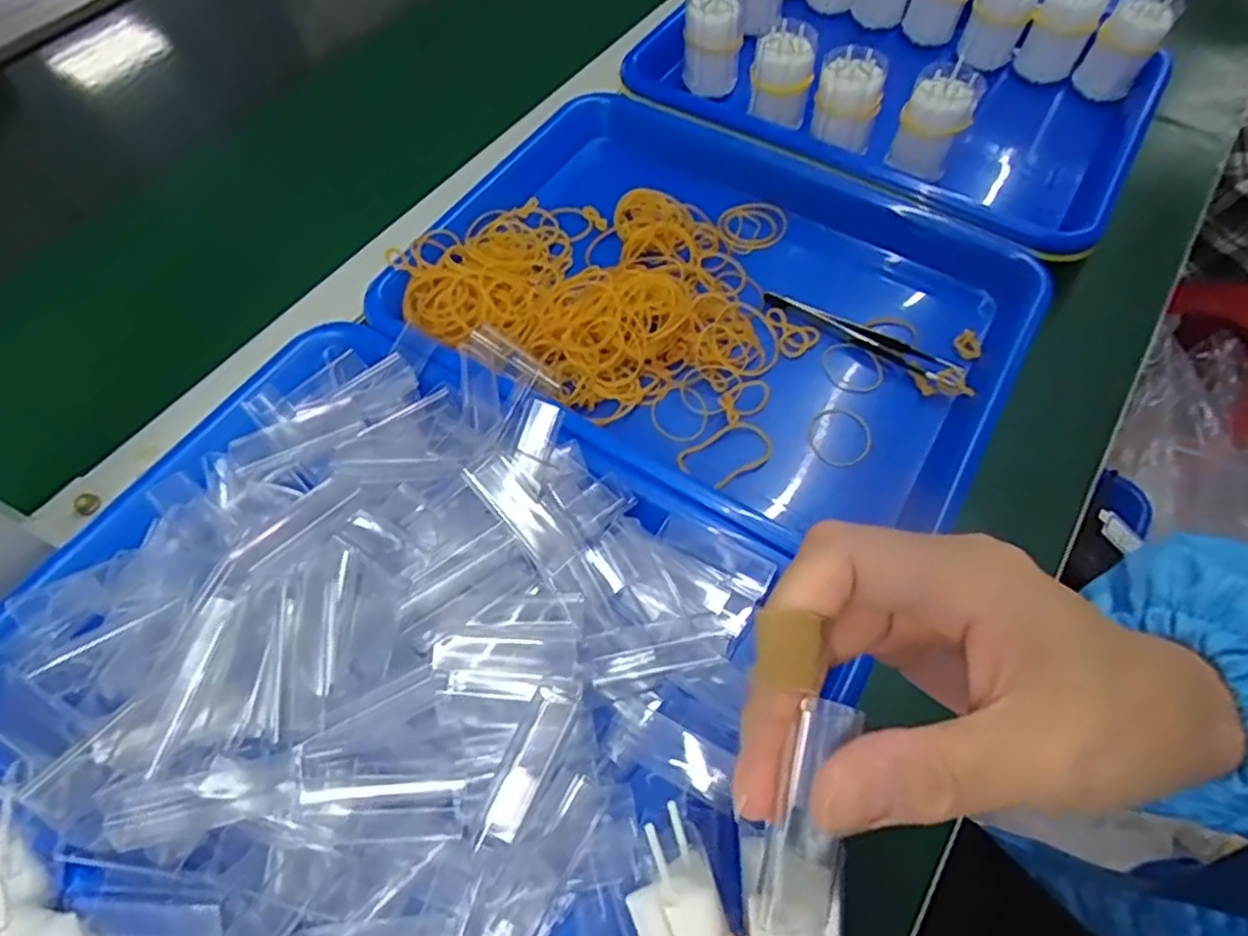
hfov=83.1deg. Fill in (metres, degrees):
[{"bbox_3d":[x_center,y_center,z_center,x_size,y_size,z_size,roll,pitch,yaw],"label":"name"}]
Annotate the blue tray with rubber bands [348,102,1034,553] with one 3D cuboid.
[{"bbox_3d":[0.037,-0.101,0.428,0.370,0.052,0.251,30,64,13],"label":"blue tray with rubber bands"}]

